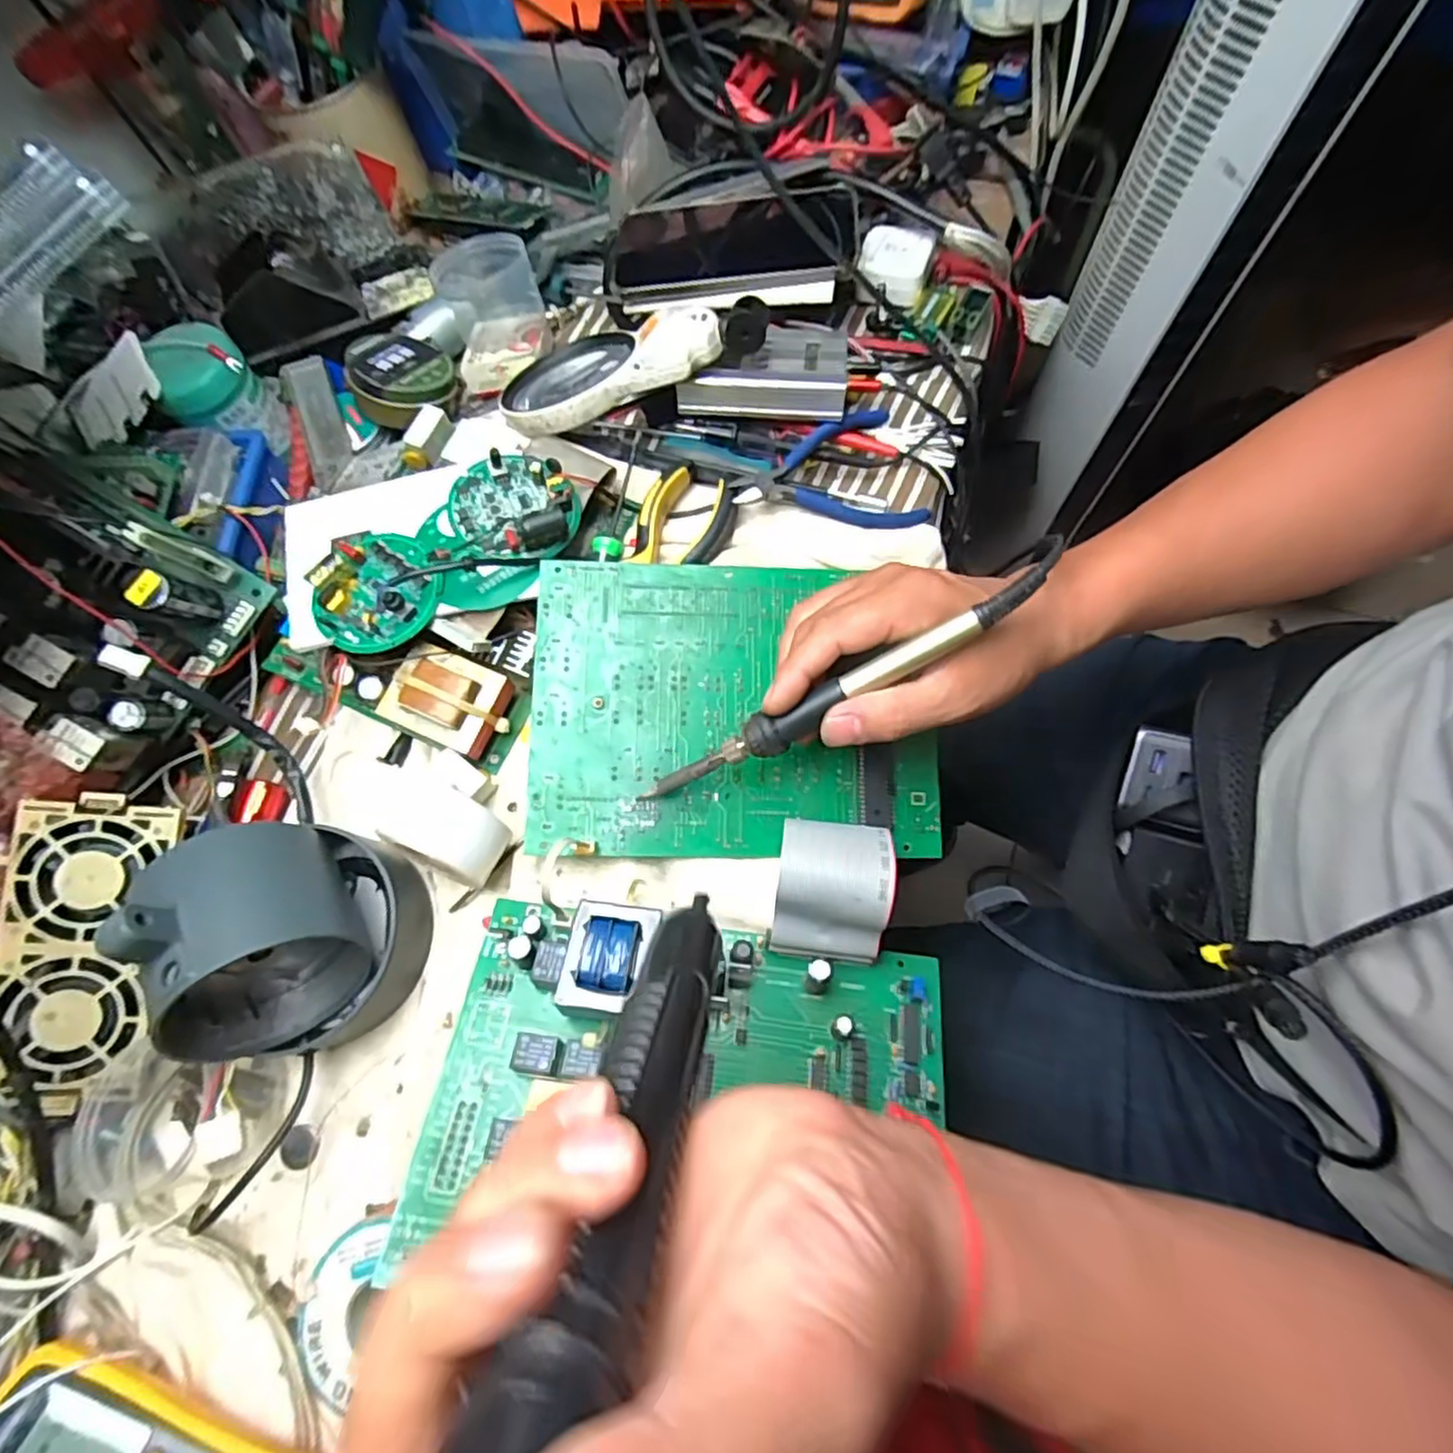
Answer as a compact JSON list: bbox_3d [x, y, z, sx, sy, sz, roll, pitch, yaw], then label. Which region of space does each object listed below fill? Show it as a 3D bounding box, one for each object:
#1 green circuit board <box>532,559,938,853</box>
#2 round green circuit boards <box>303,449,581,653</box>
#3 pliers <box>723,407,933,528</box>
[{"bbox_3d":[0.005,-0.011,0.372,0.214,0.029,0.156,0,71,-2],"label":"green circuit board"},{"bbox_3d":[-0.155,-0.100,0.384,0.149,0.028,0.080,-27,70,-5],"label":"round green circuit boards"},{"bbox_3d":[0.062,-0.147,0.426,0.114,0.029,0.081,-23,70,-4],"label":"pliers"}]

